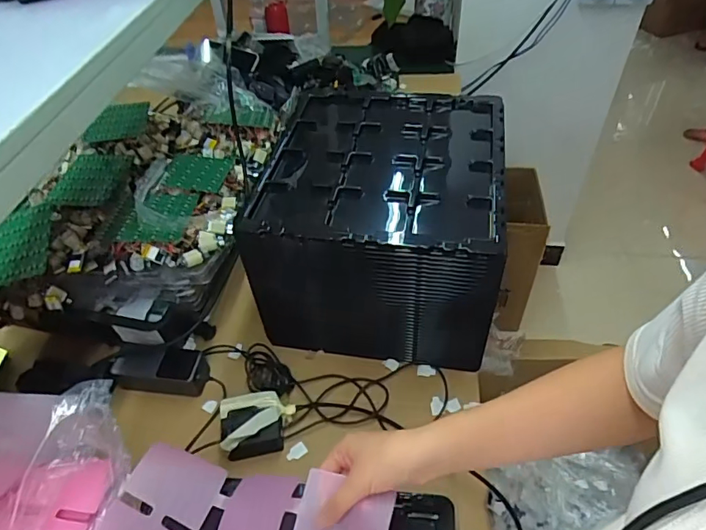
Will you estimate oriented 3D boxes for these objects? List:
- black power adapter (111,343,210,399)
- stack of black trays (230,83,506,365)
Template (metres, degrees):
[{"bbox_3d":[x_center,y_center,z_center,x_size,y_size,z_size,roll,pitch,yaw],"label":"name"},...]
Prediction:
[{"bbox_3d":[-0.282,0.156,0.728,0.139,0.047,0.059,6,46,9],"label":"black power adapter"},{"bbox_3d":[0.048,-0.061,0.770,0.330,0.245,0.384,7,46,10],"label":"stack of black trays"}]

